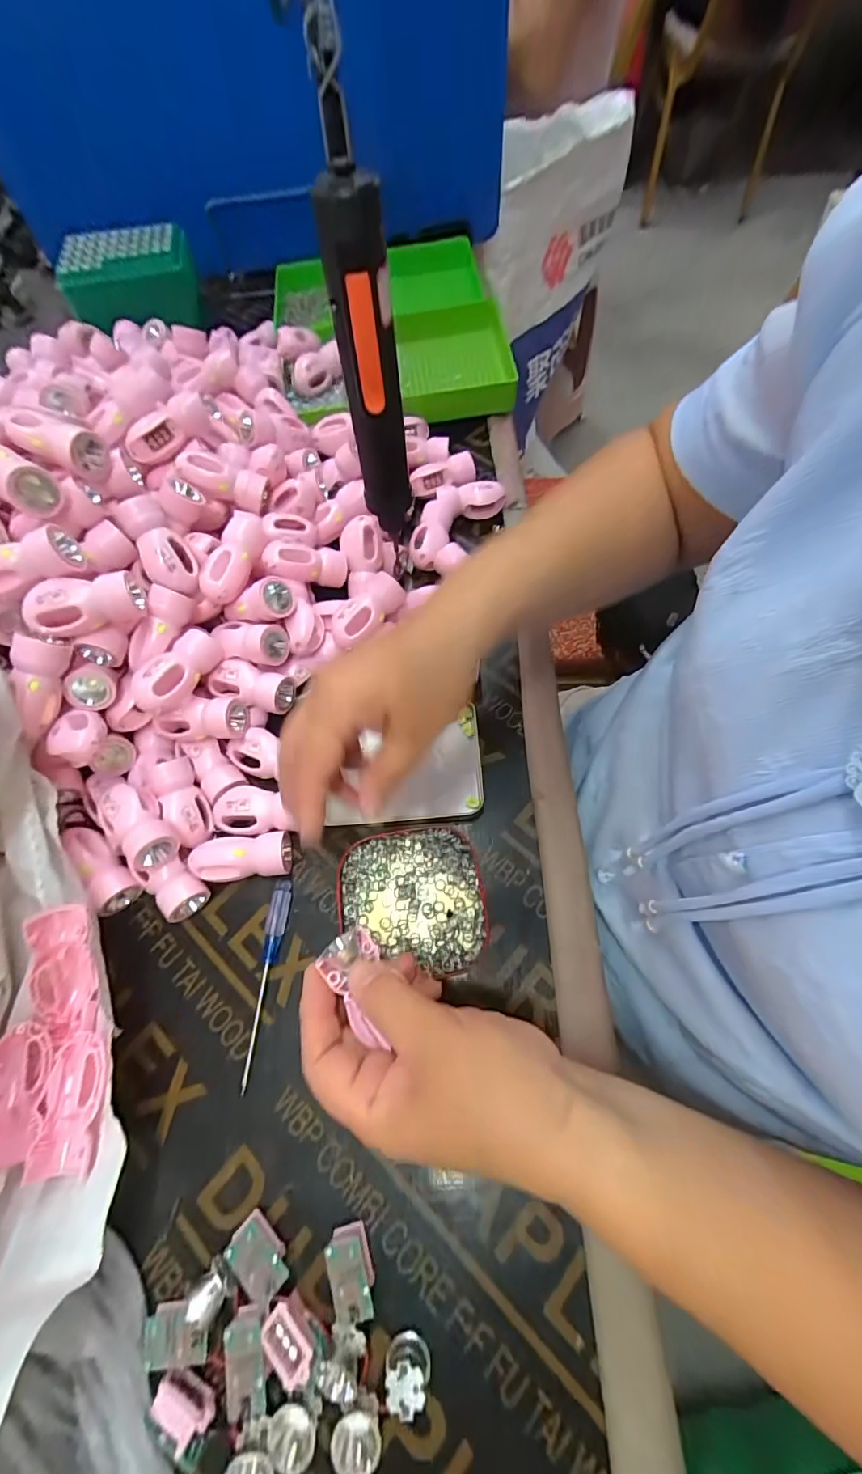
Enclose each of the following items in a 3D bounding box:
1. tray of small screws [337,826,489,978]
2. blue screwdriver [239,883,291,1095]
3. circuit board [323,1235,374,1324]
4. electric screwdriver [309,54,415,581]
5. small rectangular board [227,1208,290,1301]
[{"bbox_3d":[-0.014,0.113,0.336,0.099,0.009,0.093,-9,67,0],"label":"tray of small screws"},{"bbox_3d":[-0.112,0.160,0.319,0.013,0.013,0.124,8,68,7],"label":"blue screwdriver"},{"bbox_3d":[-0.043,0.287,0.253,0.019,0.004,0.032,-14,60,-14],"label":"circuit board"},{"bbox_3d":[-0.033,-0.198,0.304,0.032,0.255,0.040,-7,66,-1],"label":"electric screwdriver"},{"bbox_3d":[-0.094,0.284,0.263,0.019,0.018,0.034,-41,71,-13],"label":"small rectangular board"}]

